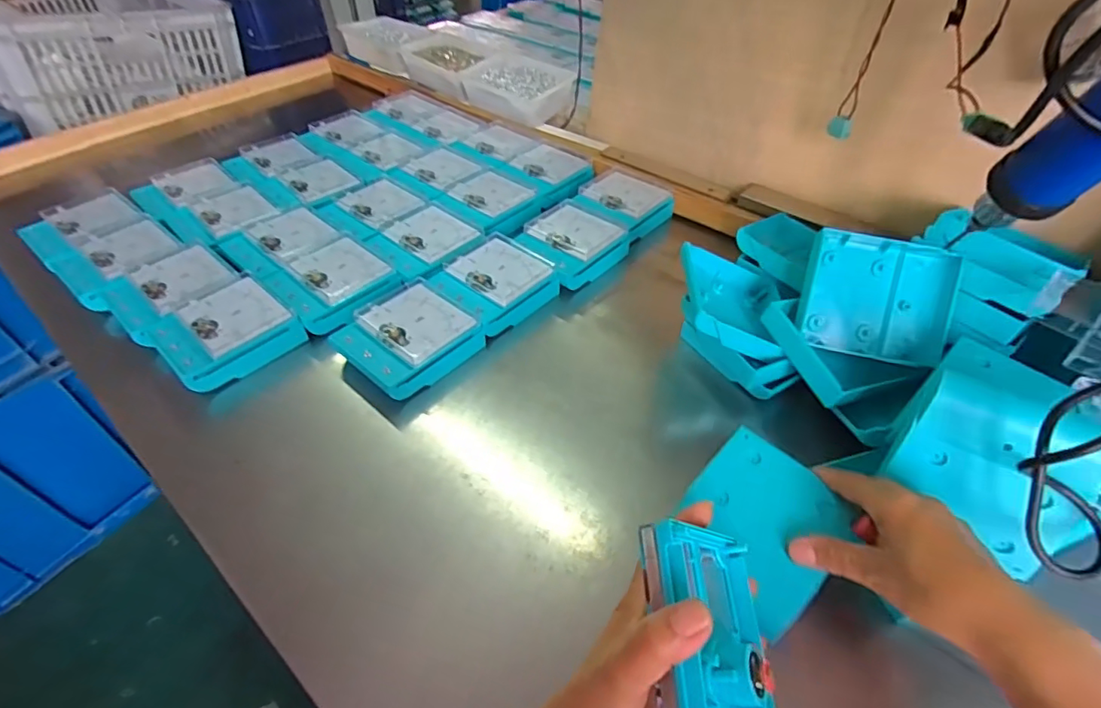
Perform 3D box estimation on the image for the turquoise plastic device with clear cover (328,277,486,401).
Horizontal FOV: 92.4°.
[{"bbox_3d":[-0.142,-0.017,0.528,0.105,0.033,0.115,33,55,28],"label":"turquoise plastic device with clear cover"}]

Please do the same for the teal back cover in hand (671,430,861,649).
[{"bbox_3d":[0.152,0.119,0.379,0.107,0.016,0.106,-37,61,-20],"label":"teal back cover in hand"}]

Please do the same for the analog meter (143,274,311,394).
[{"bbox_3d":[-0.328,-0.021,0.535,0.097,0.039,0.115,32,54,27],"label":"analog meter"}]

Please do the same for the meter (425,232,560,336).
[{"bbox_3d":[-0.064,-0.080,0.591,0.104,0.039,0.113,35,55,29],"label":"meter"}]

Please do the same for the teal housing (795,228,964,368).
[{"bbox_3d":[0.284,-0.051,0.461,0.116,0.105,0.023,12,2,14],"label":"teal housing"}]

